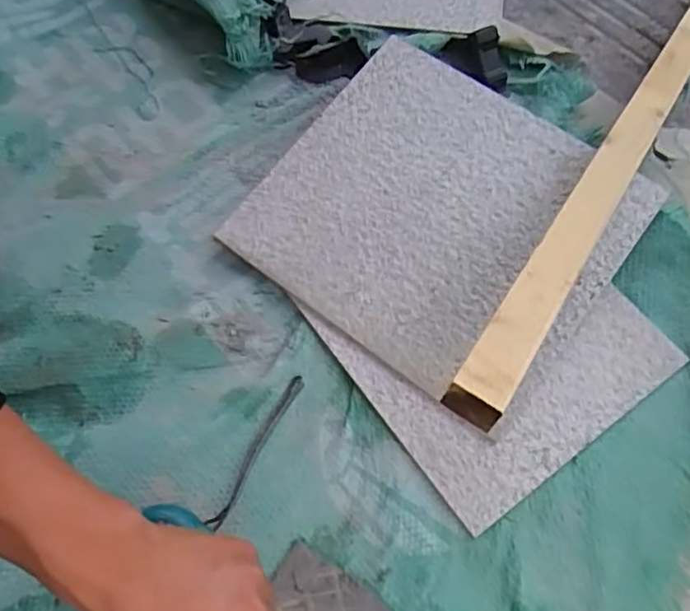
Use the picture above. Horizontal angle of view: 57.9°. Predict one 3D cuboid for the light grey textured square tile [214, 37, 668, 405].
[{"bbox_3d":[0.086,-0.086,0.581,0.320,0.008,0.285,35,77,16],"label":"light grey textured square tile"}]

